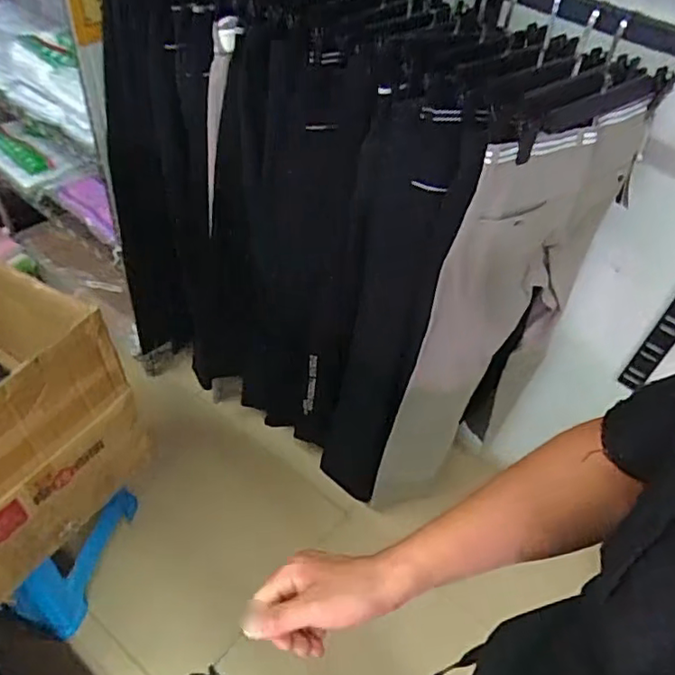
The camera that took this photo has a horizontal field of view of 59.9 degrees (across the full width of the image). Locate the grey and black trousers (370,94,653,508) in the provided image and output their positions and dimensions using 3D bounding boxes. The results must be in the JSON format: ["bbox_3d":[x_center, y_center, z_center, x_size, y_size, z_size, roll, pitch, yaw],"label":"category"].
[{"bbox_3d":[0.281,0.045,1.166,0.332,1.000,0.074,-19,53,-22],"label":"grey and black trousers"}]

